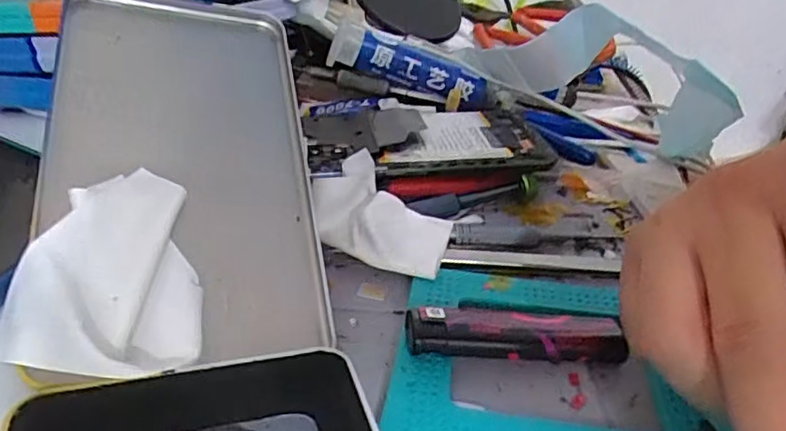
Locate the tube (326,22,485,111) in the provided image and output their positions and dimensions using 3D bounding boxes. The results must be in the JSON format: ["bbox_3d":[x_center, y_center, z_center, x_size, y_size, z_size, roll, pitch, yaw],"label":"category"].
[{"bbox_3d":[0.012,-0.100,0.411,0.108,0.024,0.032,19,29,-7],"label":"tube"}]

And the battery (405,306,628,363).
[{"bbox_3d":[0.046,0.042,0.223,0.081,0.014,0.018,-1,30,-8],"label":"battery"}]

